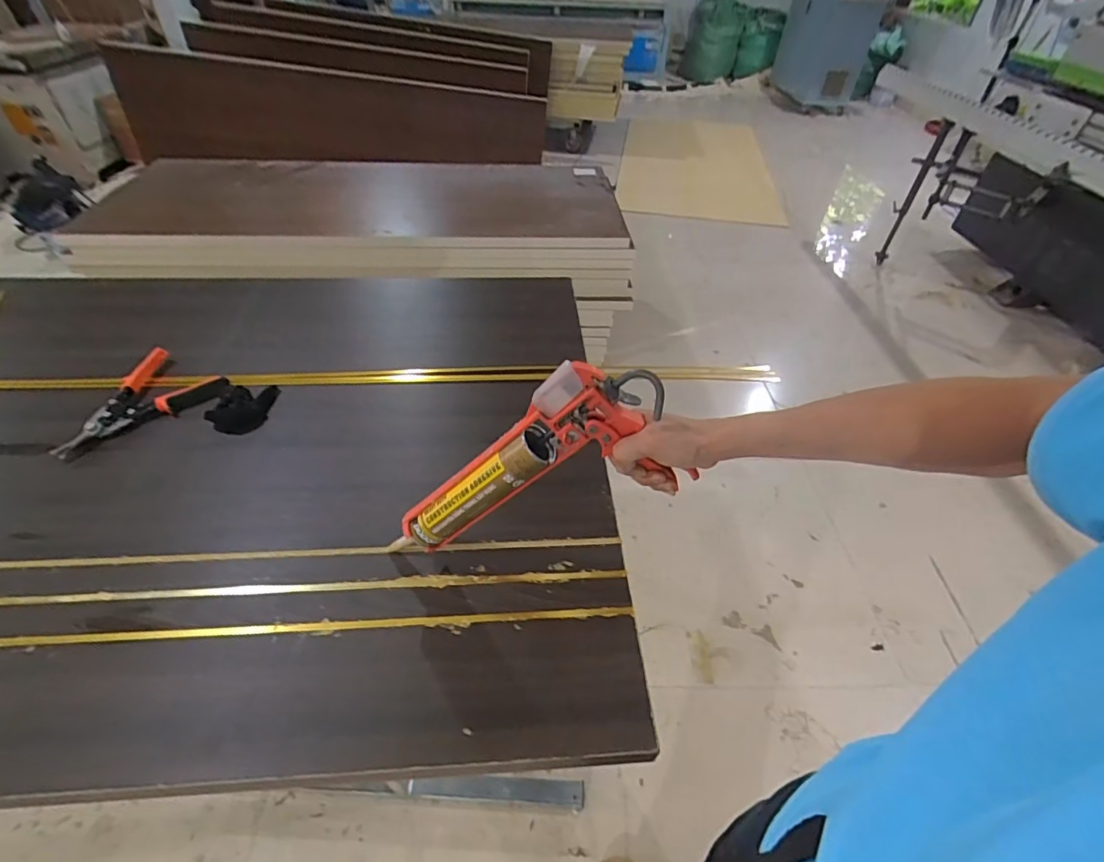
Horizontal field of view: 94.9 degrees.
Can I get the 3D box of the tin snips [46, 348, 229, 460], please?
[{"bbox_3d":[-0.672,-0.044,0.810,0.163,0.024,0.225,23,47,15],"label":"tin snips"}]

